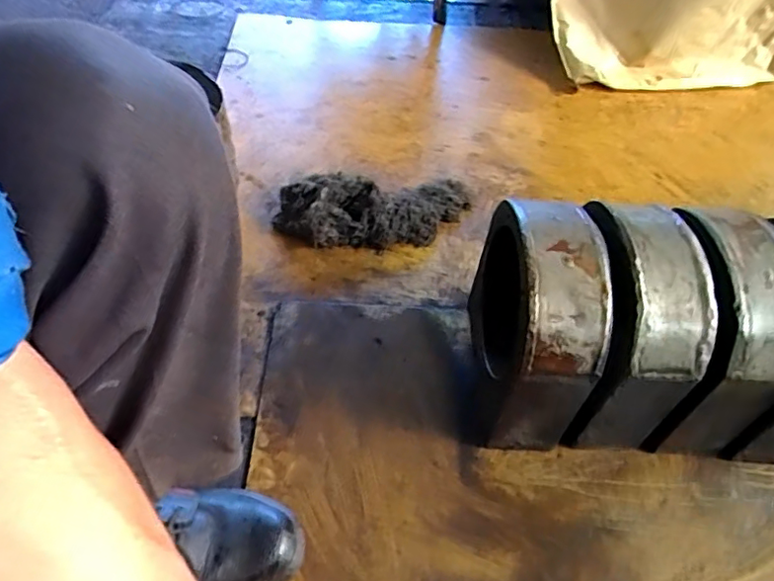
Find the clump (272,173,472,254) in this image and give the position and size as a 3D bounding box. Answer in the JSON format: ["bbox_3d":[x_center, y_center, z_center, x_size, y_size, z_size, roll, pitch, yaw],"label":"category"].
[{"bbox_3d":[-0.014,-0.129,0.874,0.311,0.066,0.118,-6,50,-10],"label":"clump"}]

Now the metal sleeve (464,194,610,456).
[{"bbox_3d":[0.161,0.032,0.635,0.085,0.243,0.213,2,49,-3],"label":"metal sleeve"}]

